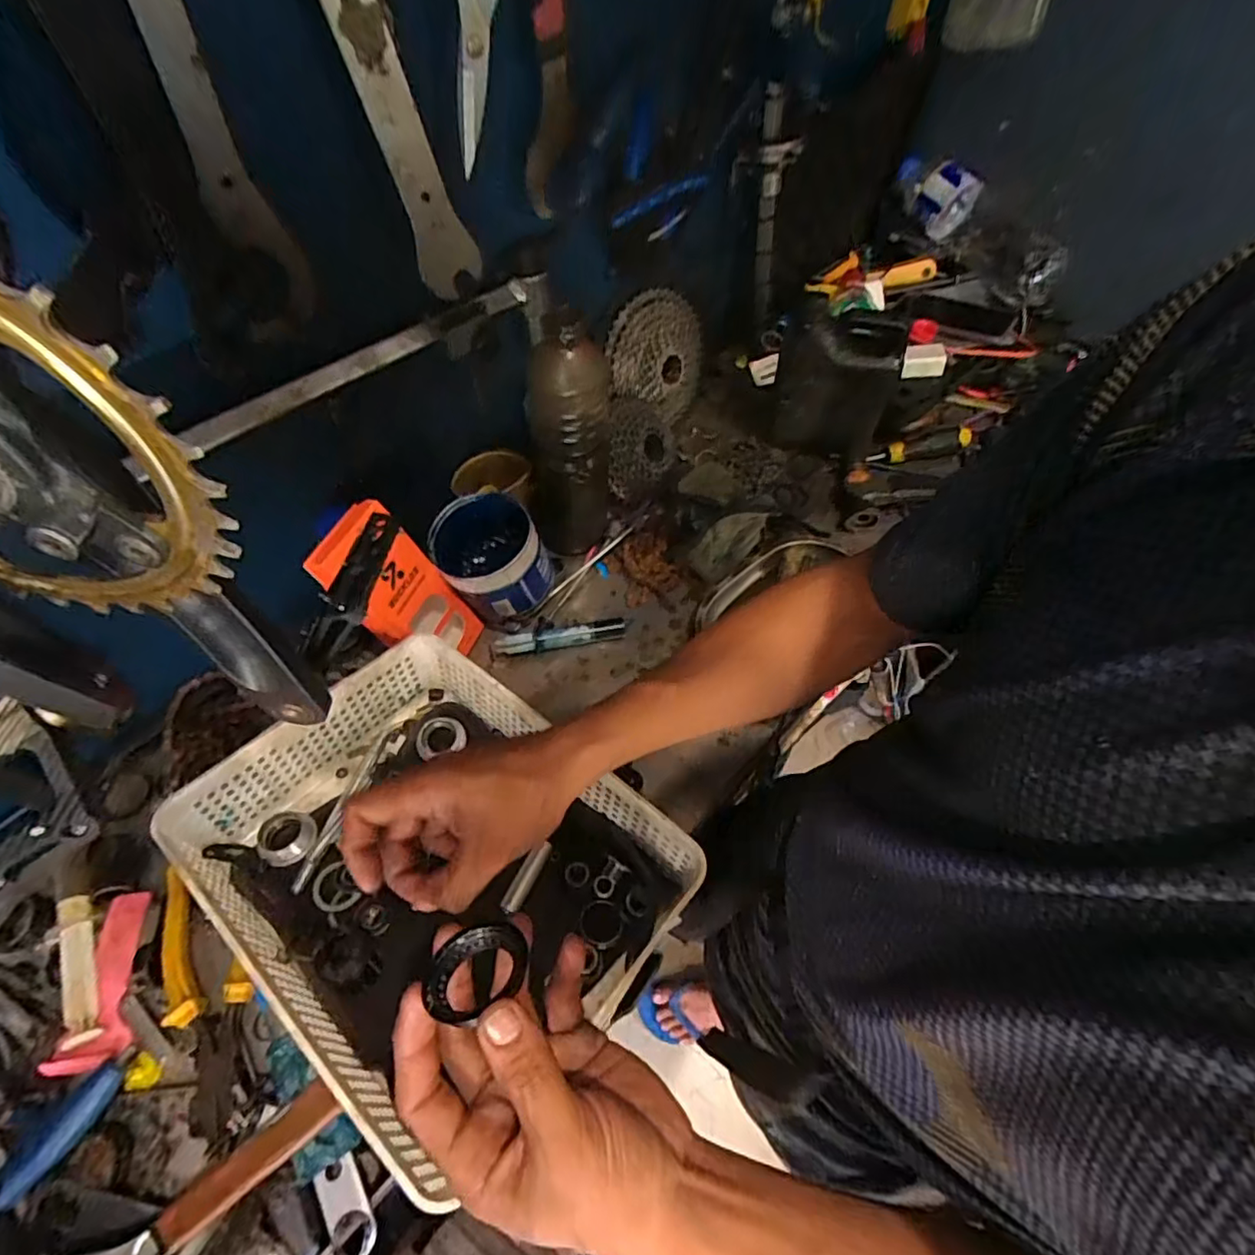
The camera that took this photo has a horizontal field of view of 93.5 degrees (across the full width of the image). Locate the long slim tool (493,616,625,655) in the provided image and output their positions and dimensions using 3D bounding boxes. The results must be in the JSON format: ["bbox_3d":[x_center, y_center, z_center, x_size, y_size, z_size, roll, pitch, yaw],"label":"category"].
[{"bbox_3d":[-0.070,0.008,0.625,0.136,0.017,0.026,-12,60,-7],"label":"long slim tool"}]

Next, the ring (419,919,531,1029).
[{"bbox_3d":[-0.072,0.161,0.279,0.042,0.011,0.047,13,30,30],"label":"ring"}]

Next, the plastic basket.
[{"bbox_3d":[-0.142,0.172,0.454,0.327,0.107,0.247,36,65,19],"label":"plastic basket"}]

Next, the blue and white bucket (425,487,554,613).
[{"bbox_3d":[-0.138,-0.067,0.606,0.112,0.100,0.104,0,59,0],"label":"blue and white bucket"}]

